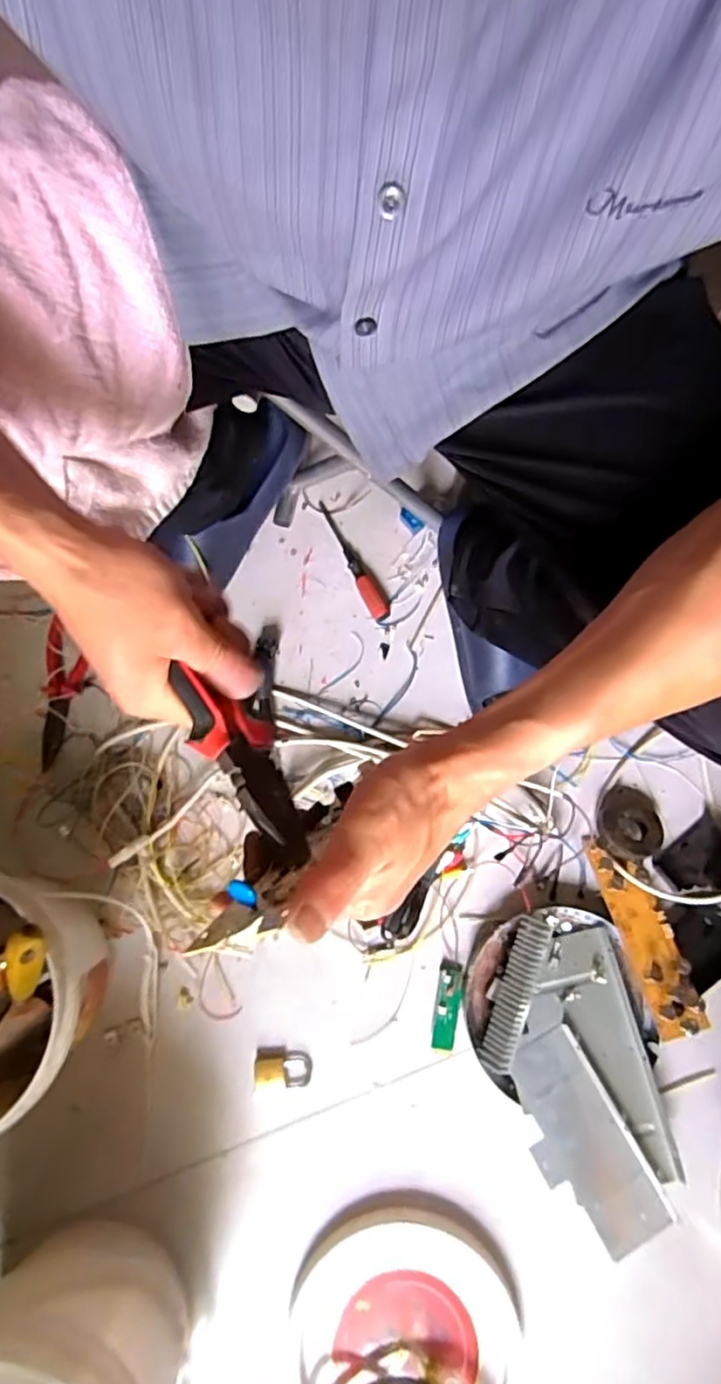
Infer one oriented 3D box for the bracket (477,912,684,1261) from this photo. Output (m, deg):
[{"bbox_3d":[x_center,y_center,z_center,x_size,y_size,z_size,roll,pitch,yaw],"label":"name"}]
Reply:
[{"bbox_3d":[0.214,0.388,0.679,0.164,0.038,0.298,-9,78,-2],"label":"bracket"}]

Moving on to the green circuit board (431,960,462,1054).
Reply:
[{"bbox_3d":[0.093,0.337,0.710,0.024,0.007,0.091,9,78,2],"label":"green circuit board"}]

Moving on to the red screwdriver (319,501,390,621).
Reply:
[{"bbox_3d":[-0.014,-0.161,0.810,0.026,0.015,0.169,-31,80,-6],"label":"red screwdriver"}]

